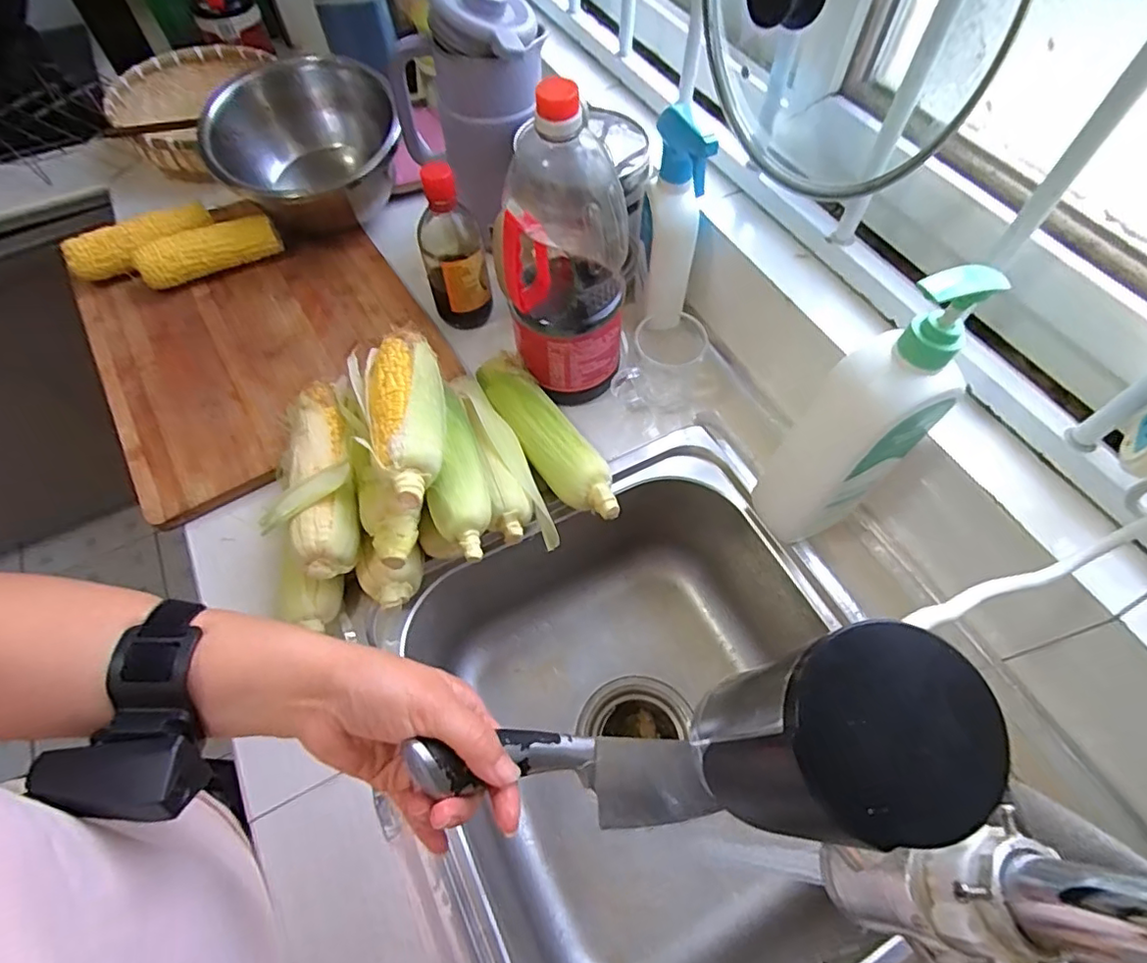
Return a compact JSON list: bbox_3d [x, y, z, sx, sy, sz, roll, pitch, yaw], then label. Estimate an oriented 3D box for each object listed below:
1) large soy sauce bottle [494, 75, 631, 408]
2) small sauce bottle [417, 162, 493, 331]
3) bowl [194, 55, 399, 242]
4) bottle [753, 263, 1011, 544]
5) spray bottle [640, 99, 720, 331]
[{"bbox_3d":[-0.006,-0.204,0.539,0.105,0.297,0.108,5,60,3],"label":"large soy sauce bottle"},{"bbox_3d":[-0.136,-0.257,0.646,0.065,0.188,0.072,-17,61,-9],"label":"small sauce bottle"},{"bbox_3d":[-0.333,-0.419,0.748,0.223,0.125,0.234,0,60,0],"label":"bowl"},{"bbox_3d":[0.217,-0.043,0.447,0.087,0.250,0.078,-26,63,-14],"label":"bottle"},{"bbox_3d":[0.099,-0.257,0.597,0.054,0.208,0.073,1,60,1],"label":"spray bottle"}]

